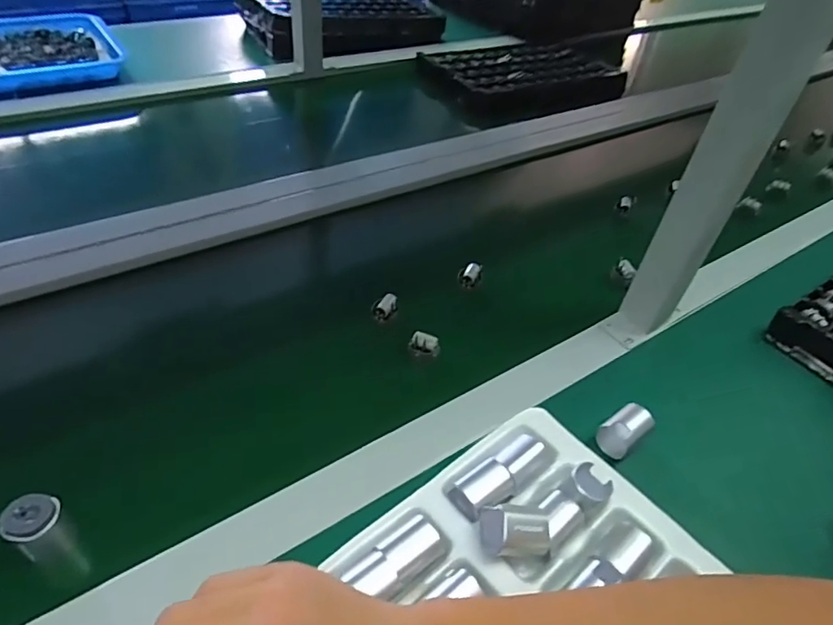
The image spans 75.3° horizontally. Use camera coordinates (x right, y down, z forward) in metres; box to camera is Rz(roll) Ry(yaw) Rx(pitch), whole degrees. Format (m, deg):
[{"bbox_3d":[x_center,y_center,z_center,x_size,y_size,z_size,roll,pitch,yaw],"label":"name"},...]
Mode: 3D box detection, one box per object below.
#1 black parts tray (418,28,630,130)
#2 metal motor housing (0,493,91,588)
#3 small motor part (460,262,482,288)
[{"bbox_3d":[0.205,-0.449,1.046,0.382,0.081,0.204,-20,51,-29],"label":"black parts tray"},{"bbox_3d":[-0.233,0.146,0.342,0.024,0.072,0.029,31,47,21],"label":"metal motor housing"},{"bbox_3d":[0.057,-0.040,0.567,0.022,0.019,0.021,5,43,-5],"label":"small motor part"}]

